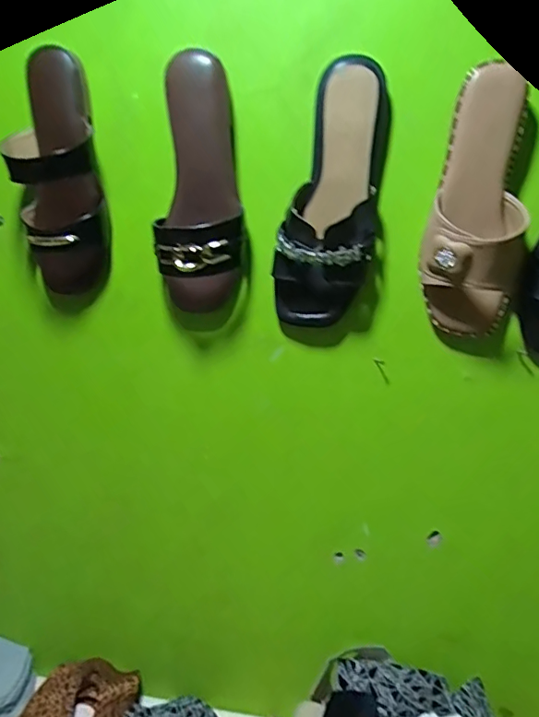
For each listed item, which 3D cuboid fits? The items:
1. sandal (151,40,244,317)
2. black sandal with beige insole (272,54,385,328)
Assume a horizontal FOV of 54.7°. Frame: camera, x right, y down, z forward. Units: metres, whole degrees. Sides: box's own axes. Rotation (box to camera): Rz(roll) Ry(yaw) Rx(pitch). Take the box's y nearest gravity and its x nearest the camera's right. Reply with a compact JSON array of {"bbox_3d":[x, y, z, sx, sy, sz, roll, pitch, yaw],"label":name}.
[{"bbox_3d":[-0.063,-0.162,0.509,0.082,0.228,0.056,3,15,-6],"label":"sandal"},{"bbox_3d":[0.058,-0.149,0.499,0.090,0.235,0.052,6,15,3],"label":"black sandal with beige insole"}]

